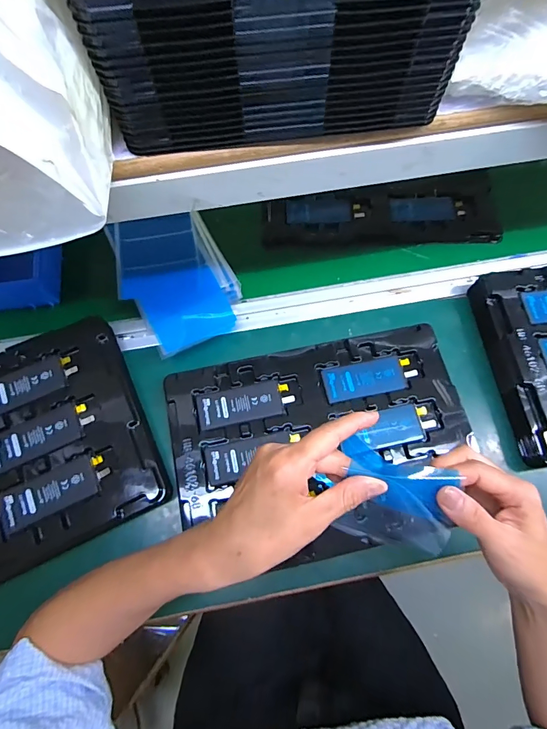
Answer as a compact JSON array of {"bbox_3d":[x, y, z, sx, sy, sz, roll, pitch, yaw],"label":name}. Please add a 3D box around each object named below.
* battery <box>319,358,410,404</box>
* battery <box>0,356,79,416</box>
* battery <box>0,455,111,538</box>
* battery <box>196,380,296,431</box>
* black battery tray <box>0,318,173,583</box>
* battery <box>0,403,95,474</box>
[{"bbox_3d":[0.111,0.018,0.463,0.098,0.004,0.043,-11,71,-3],"label":"battery"},{"bbox_3d":[-0.279,0.024,0.429,0.107,0.008,0.041,-26,72,-8],"label":"battery"},{"bbox_3d":[-0.224,0.130,0.391,0.105,0.007,0.042,-25,72,-8],"label":"battery"},{"bbox_3d":[-0.034,0.047,0.450,0.108,0.005,0.042,-12,71,-4],"label":"battery"},{"bbox_3d":[-0.308,0.111,0.411,0.331,0.042,0.233,-26,72,-8],"label":"black battery tray"},{"bbox_3d":[-0.253,0.076,0.410,0.108,0.005,0.045,-24,72,-8],"label":"battery"}]

